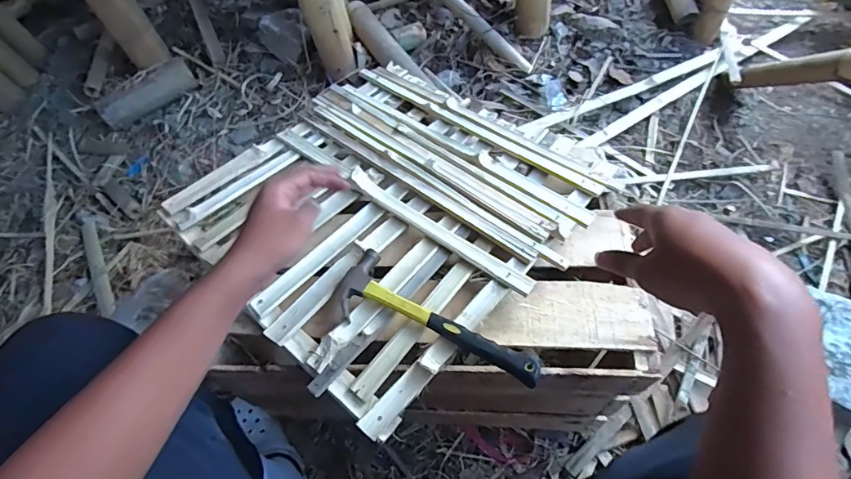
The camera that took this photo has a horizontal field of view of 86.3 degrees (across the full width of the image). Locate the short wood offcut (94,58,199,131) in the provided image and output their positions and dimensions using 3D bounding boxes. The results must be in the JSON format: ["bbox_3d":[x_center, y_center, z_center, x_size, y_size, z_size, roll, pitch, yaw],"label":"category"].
[{"bbox_3d":[-0.772,-0.404,1.263,0.260,0.076,0.074,-39,67,-17],"label":"short wood offcut"}]

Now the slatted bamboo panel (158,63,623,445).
[{"bbox_3d":[-0.059,-0.064,0.689,0.506,0.034,0.506,32,65,25],"label":"slatted bamboo panel"}]

